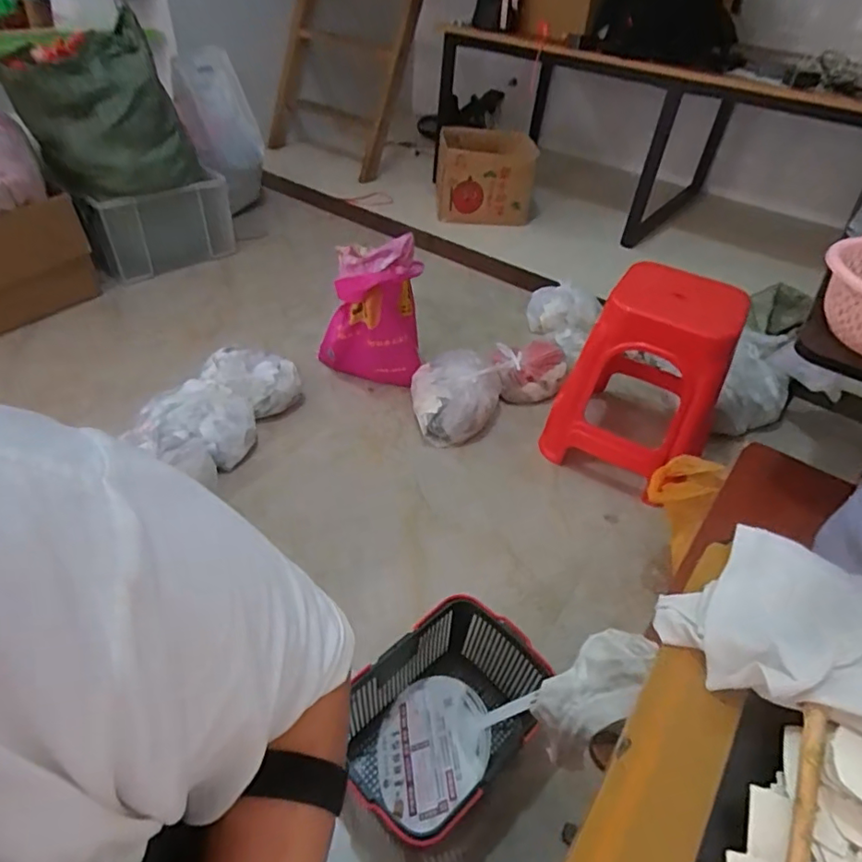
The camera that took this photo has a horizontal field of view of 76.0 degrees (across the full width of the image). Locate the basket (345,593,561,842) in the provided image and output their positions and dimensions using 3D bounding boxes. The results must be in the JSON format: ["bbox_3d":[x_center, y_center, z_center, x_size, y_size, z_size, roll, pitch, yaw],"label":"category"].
[{"bbox_3d":[0.018,0.493,0.941,0.345,0.198,0.266,-27,51,-30],"label":"basket"}]

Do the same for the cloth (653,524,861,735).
[{"bbox_3d":[0.249,0.132,0.344,0.133,0.036,0.166,-26,28,-29],"label":"cloth"}]

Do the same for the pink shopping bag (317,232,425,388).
[{"bbox_3d":[-0.173,-0.349,1.576,0.299,0.414,0.191,7,42,3],"label":"pink shopping bag"}]

